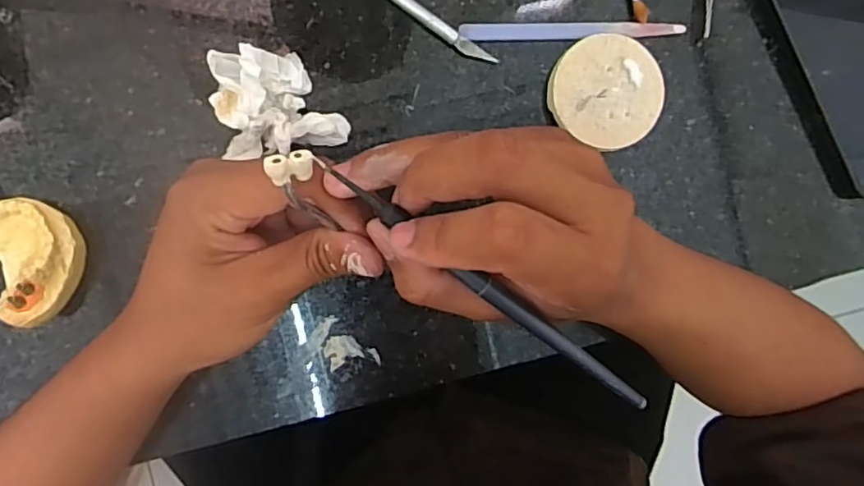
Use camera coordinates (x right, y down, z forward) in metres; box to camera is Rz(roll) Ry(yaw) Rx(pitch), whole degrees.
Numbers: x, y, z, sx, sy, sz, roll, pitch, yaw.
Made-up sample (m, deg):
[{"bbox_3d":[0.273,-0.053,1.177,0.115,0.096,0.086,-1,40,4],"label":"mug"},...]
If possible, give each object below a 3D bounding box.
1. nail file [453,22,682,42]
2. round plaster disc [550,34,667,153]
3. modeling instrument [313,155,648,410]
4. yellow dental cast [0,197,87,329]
[{"bbox_3d":[0.087,-0.128,0.365,0.139,0.008,0.013,-2,92,-6],"label":"nail file"},{"bbox_3d":[0.106,-0.092,0.365,0.067,0.014,0.064,0,91,-6],"label":"round plaster disc"},{"bbox_3d":[0.023,0.018,0.224,0.158,0.005,0.007,37,87,-14],"label":"modeling instrument"},{"bbox_3d":[-0.218,0.003,0.323,0.053,0.031,0.072,-39,95,-4],"label":"yellow dental cast"}]

